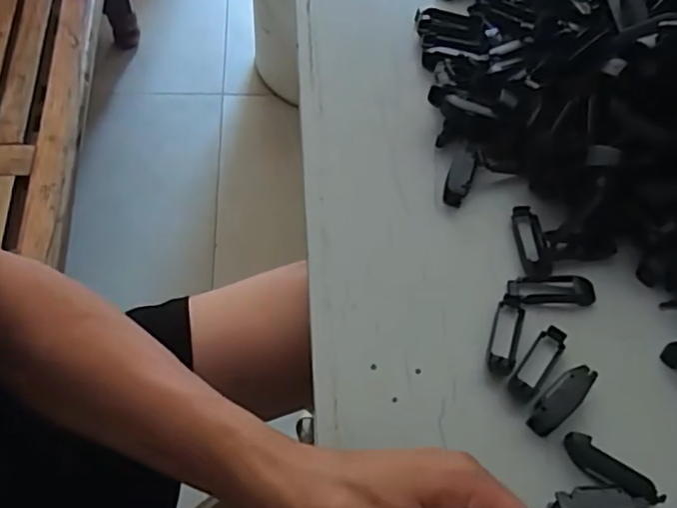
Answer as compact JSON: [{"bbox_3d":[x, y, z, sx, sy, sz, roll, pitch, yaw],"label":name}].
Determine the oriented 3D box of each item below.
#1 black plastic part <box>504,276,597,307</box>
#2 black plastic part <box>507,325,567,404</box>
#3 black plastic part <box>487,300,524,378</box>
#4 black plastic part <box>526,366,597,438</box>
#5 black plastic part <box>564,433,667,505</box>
[{"bbox_3d":[0.135,0.023,0.405,0.059,0.004,0.022,3,59,-2],"label":"black plastic part"},{"bbox_3d":[0.120,0.064,0.379,0.017,0.006,0.051,34,62,15],"label":"black plastic part"},{"bbox_3d":[0.102,0.050,0.386,0.017,0.006,0.049,18,59,6],"label":"black plastic part"},{"bbox_3d":[0.129,0.084,0.366,0.046,0.014,0.017,-37,68,-23],"label":"black plastic part"},{"bbox_3d":[0.151,0.120,0.350,0.055,0.014,0.013,35,63,16],"label":"black plastic part"}]

